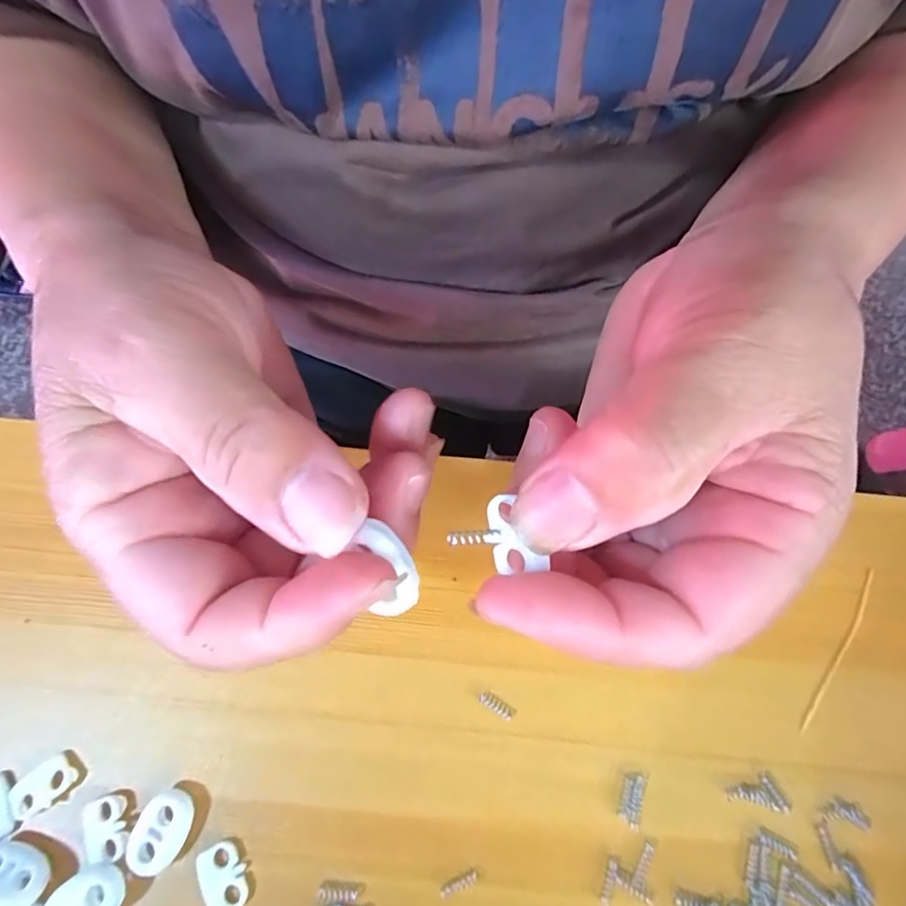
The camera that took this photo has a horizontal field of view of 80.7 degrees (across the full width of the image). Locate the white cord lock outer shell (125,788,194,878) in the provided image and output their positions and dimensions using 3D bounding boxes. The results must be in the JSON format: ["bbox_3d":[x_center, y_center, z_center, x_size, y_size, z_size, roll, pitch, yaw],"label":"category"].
[{"bbox_3d":[-0.088,0.115,0.162,0.015,0.005,0.022,18,73,6],"label":"white cord lock outer shell"}]

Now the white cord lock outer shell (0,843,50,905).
[{"bbox_3d":[-0.130,0.123,0.155,0.023,0.004,0.015,27,50,4],"label":"white cord lock outer shell"}]

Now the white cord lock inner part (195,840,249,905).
[{"bbox_3d":[-0.069,0.127,0.158,0.013,0.004,0.018,-24,73,-7],"label":"white cord lock inner part"}]

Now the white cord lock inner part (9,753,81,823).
[{"bbox_3d":[-0.128,0.105,0.165,0.019,0.004,0.013,-35,75,-10],"label":"white cord lock inner part"}]

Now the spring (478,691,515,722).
[{"bbox_3d":[0.014,0.082,0.173,0.012,0.004,0.004,31,74,9],"label":"spring"}]

